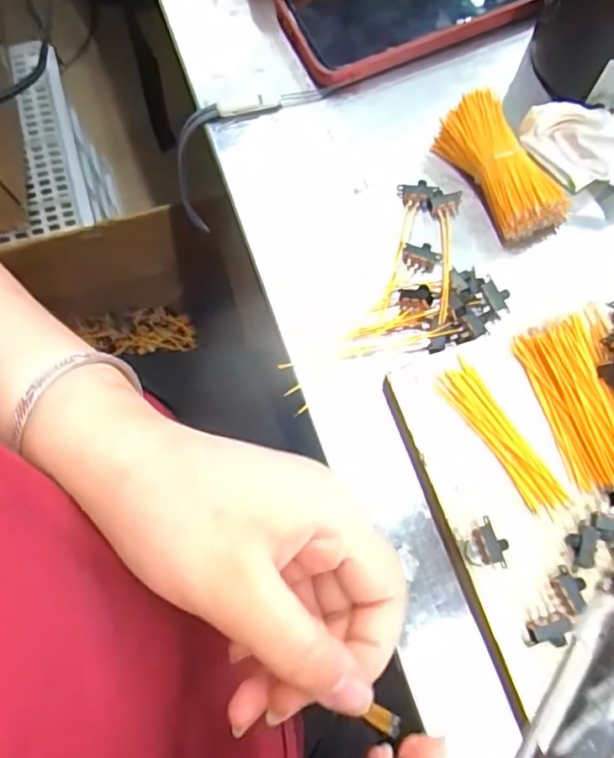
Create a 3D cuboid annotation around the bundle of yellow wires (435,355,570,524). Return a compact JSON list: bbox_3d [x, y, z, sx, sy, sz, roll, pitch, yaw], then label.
[{"bbox_3d":[0.090,0.027,0.276,0.020,0.004,0.077,-33,75,-10],"label":"bundle of yellow wires"}]

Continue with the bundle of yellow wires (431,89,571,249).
[{"bbox_3d":[0.105,-0.113,0.325,0.034,0.030,0.080,-28,75,-9],"label":"bundle of yellow wires"}]

